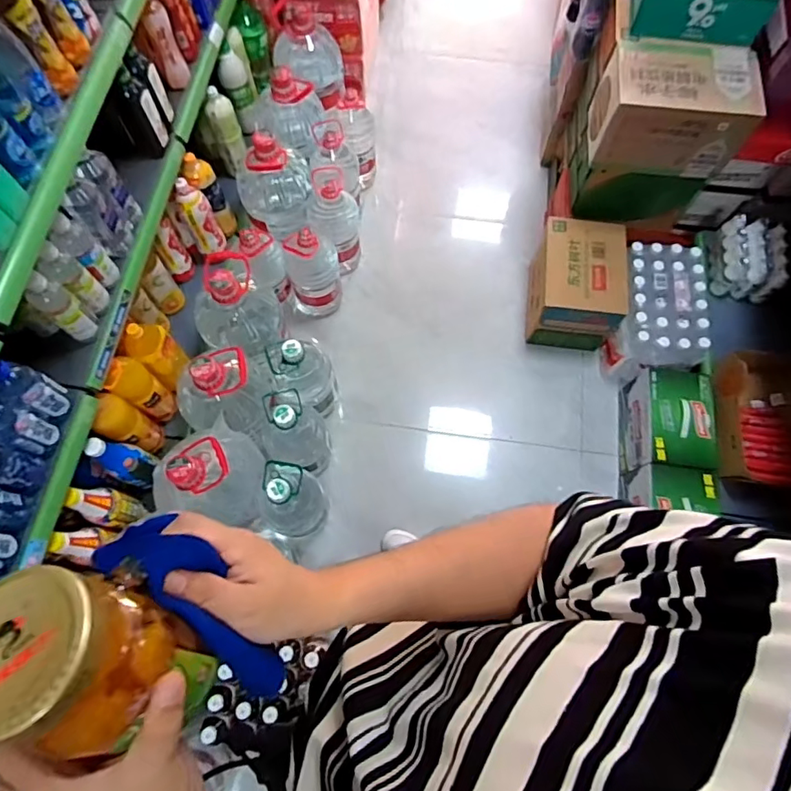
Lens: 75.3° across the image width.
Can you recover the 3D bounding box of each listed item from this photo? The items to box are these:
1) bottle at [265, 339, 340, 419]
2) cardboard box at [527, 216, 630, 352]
[{"bbox_3d":[-0.247,-0.037,1.409,0.148,0.351,0.151,0,70,0],"label":"bottle"},{"bbox_3d":[0.530,-0.330,1.566,0.252,0.259,0.295,8,70,2],"label":"cardboard box"}]

